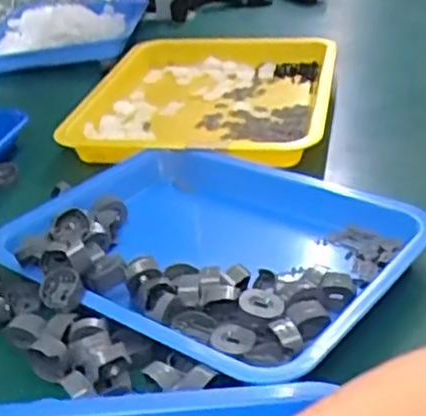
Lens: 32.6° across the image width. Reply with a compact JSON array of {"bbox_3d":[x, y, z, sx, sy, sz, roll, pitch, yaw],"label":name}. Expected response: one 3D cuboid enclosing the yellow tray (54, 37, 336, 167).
[{"bbox_3d":[-0.003,-0.114,0.804,0.260,0.055,0.343,2,30,11],"label":"yellow tray"}]

